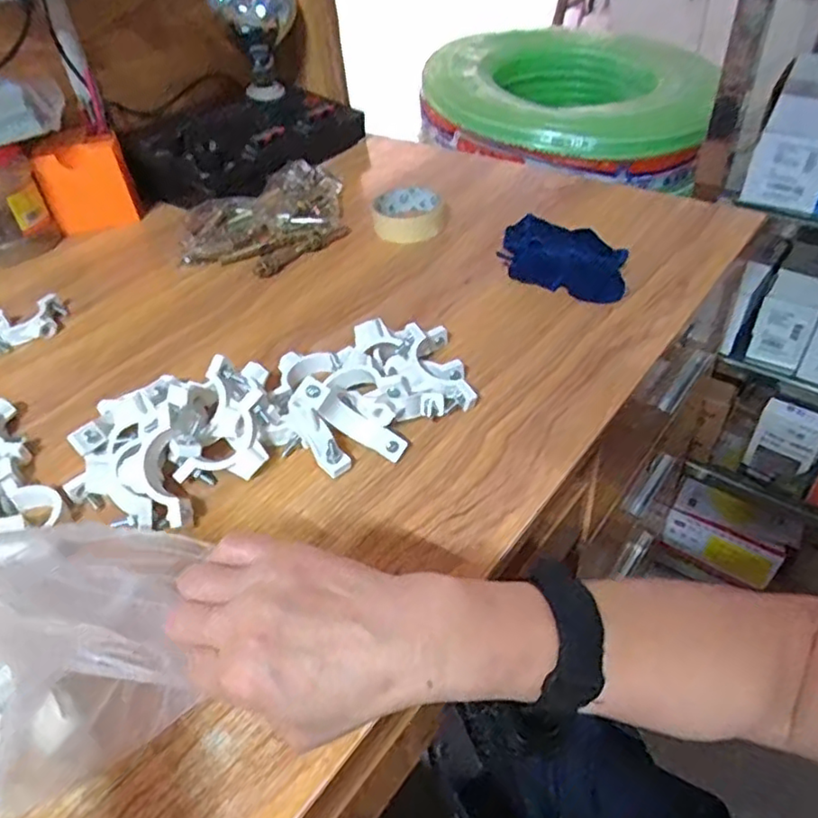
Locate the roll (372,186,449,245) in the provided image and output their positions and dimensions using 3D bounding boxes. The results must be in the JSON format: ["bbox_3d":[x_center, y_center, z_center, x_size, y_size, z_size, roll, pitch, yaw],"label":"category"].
[{"bbox_3d":[0.002,-0.227,0.743,0.086,0.030,0.088,-3,43,3],"label":"roll"}]

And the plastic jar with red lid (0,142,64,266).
[{"bbox_3d":[-0.488,-0.248,0.747,0.097,0.126,0.090,-30,48,-24],"label":"plastic jar with red lid"}]

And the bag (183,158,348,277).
[{"bbox_3d":[-0.161,-0.231,0.759,0.175,0.039,0.218,12,45,17],"label":"bag"}]

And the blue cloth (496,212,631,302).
[{"bbox_3d":[0.156,-0.161,0.651,0.089,0.033,0.153,-34,50,-27],"label":"blue cloth"}]

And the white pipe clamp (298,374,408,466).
[{"bbox_3d":[-0.043,0.009,0.469,0.088,0.031,0.022,35,49,-4],"label":"white pipe clamp"}]

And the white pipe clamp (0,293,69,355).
[{"bbox_3d":[-0.407,-0.078,0.633,0.114,0.018,0.062,-20,45,-15],"label":"white pipe clamp"}]

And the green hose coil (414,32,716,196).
[{"bbox_3d":[0.271,-0.531,1.093,0.433,0.139,0.456,13,46,18],"label":"green hose coil"}]

